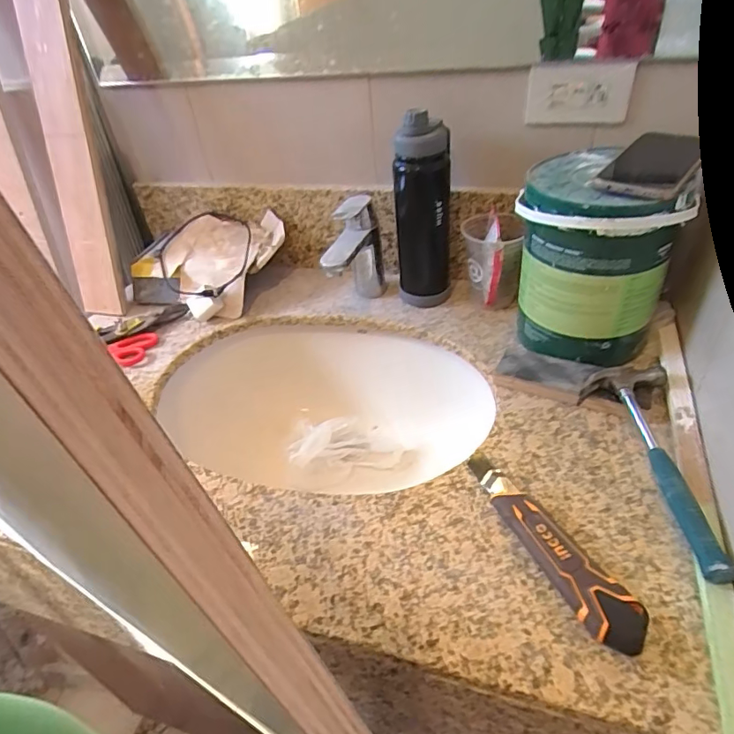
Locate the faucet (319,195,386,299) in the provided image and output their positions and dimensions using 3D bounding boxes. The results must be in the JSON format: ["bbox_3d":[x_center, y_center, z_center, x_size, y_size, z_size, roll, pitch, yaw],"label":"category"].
[{"bbox_3d":[-0.017,-0.151,0.749,0.052,0.162,0.139,4,41,14],"label":"faucet"}]

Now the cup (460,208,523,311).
[{"bbox_3d":[0.185,-0.157,0.744,0.080,0.119,0.088,2,41,11],"label":"cup"}]

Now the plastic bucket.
[{"bbox_3d":[0.271,-0.128,0.622,0.171,0.209,0.173,10,43,20],"label":"plastic bucket"}]

